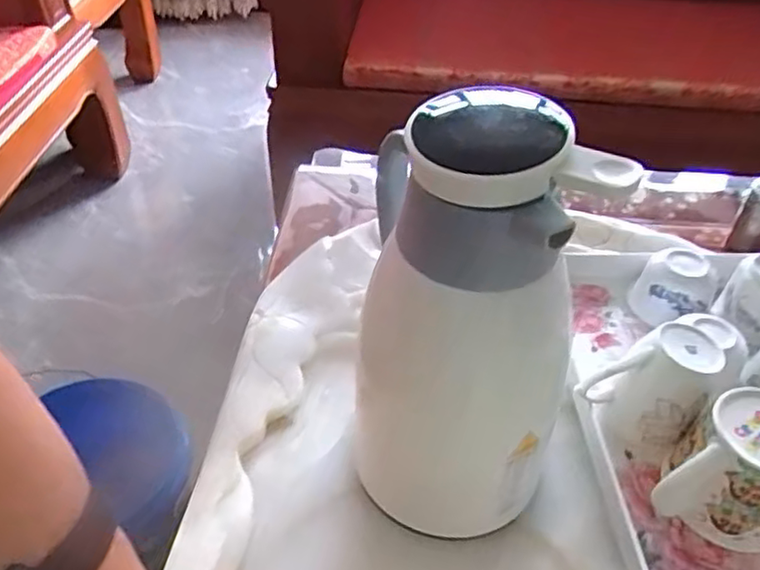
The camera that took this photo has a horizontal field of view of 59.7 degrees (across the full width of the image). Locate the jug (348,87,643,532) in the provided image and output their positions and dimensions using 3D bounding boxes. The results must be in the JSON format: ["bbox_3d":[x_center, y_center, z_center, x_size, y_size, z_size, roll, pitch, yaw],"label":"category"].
[{"bbox_3d":[0.050,0.021,0.429,0.130,0.281,0.161,1,42,-1],"label":"jug"}]

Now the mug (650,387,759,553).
[{"bbox_3d":[0.246,0.125,0.453,0.081,0.081,0.089,1,42,-1],"label":"mug"}]

